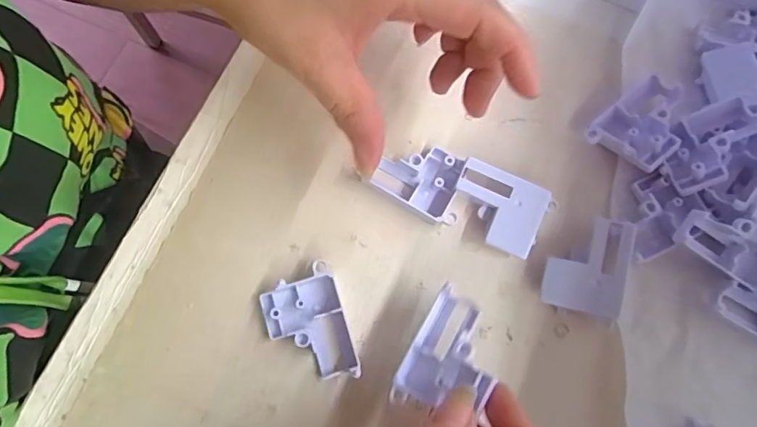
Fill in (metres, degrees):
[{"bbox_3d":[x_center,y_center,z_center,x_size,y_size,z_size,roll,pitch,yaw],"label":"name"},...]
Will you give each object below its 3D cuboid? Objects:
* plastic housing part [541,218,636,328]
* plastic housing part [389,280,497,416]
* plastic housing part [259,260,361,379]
[{"bbox_3d":[0.098,0.025,0.235,0.035,0.017,0.046,15,75,3],"label":"plastic housing part"},{"bbox_3d":[0.031,0.061,0.206,0.035,0.012,0.051,29,76,6],"label":"plastic housing part"},{"bbox_3d":[-0.032,0.053,0.227,0.035,0.012,0.051,-18,76,-6],"label":"plastic housing part"}]

